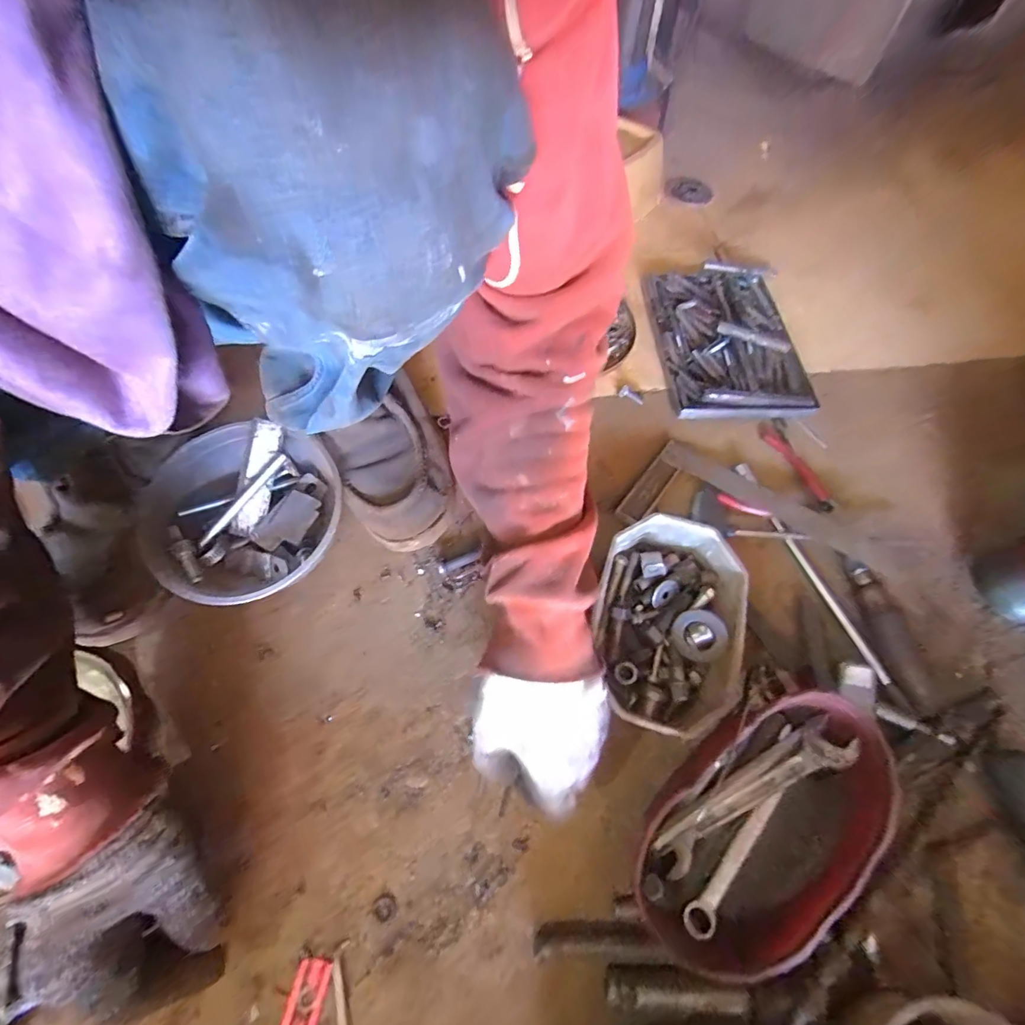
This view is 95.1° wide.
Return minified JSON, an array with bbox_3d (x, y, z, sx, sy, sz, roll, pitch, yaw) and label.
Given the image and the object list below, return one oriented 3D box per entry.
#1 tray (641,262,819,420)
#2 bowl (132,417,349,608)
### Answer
[{"bbox_3d":[0.274,-0.228,0.605,0.173,0.031,0.255,-2,61,-3],"label":"tray"},{"bbox_3d":[-0.243,0.007,0.449,0.164,0.085,0.169,1,61,-1],"label":"bowl"}]

